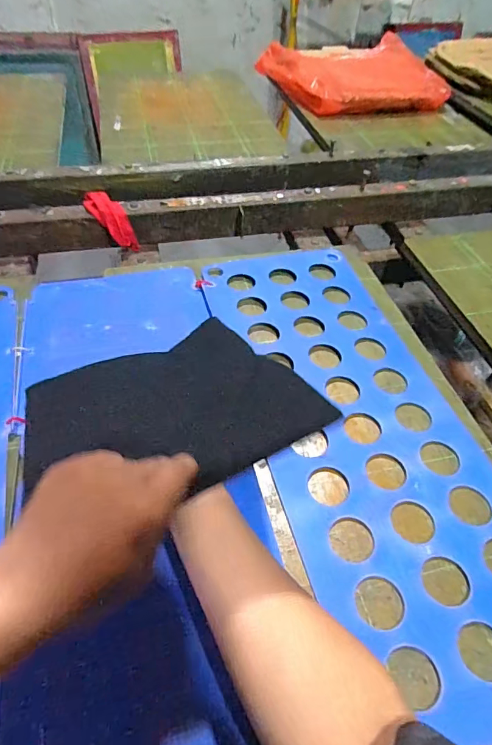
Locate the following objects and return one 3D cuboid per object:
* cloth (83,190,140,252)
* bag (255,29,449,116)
[{"bbox_3d":[-0.208,-0.237,0.692,0.114,0.042,0.042,50,58,-2],"label":"cloth"},{"bbox_3d":[0.280,-0.800,1.196,0.417,0.072,0.389,-10,49,-12],"label":"bag"}]

